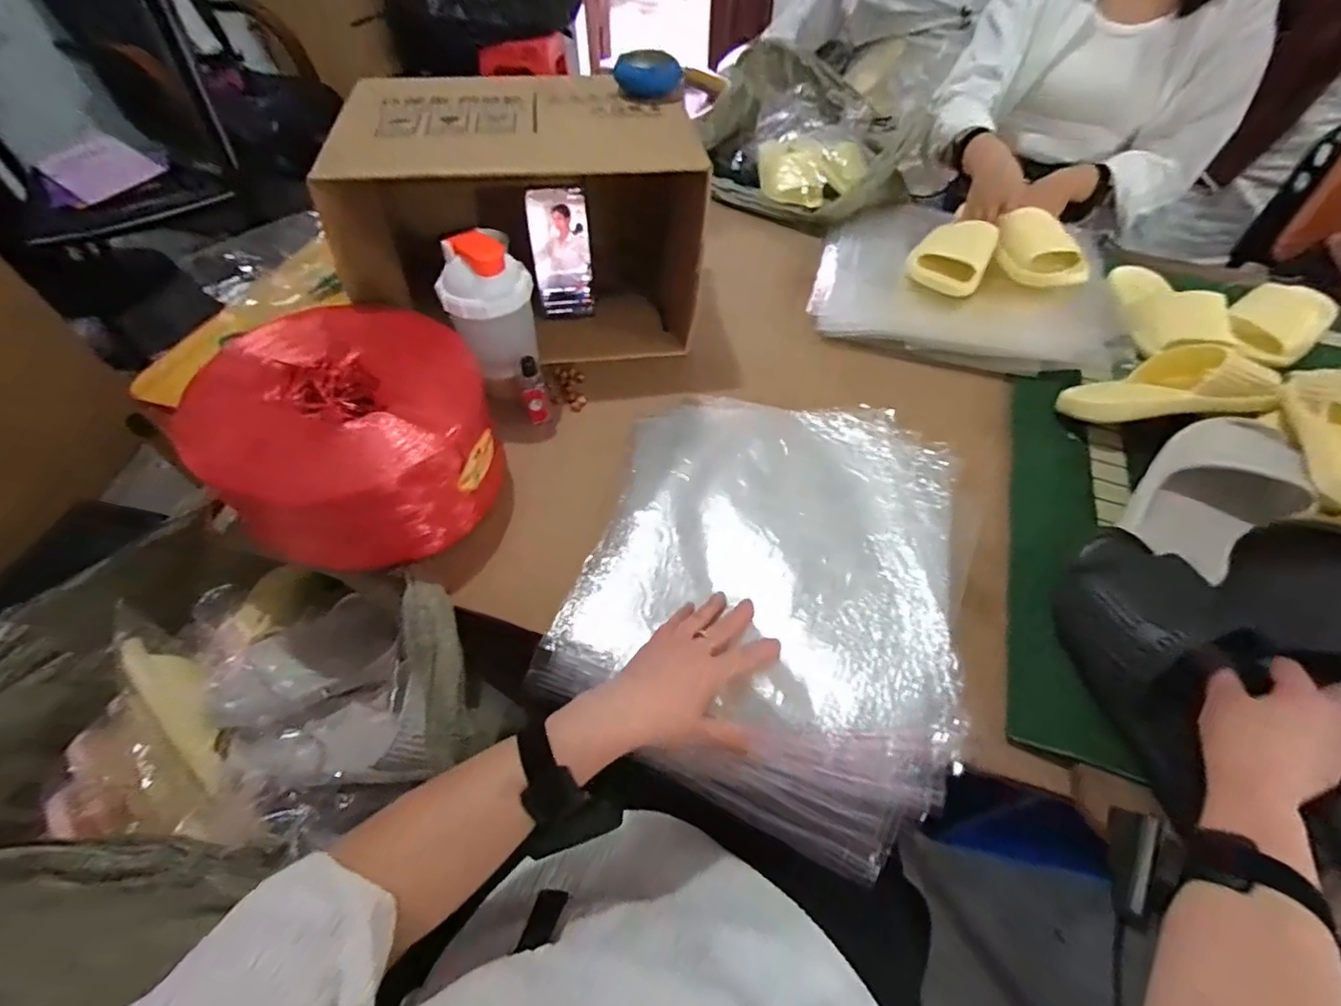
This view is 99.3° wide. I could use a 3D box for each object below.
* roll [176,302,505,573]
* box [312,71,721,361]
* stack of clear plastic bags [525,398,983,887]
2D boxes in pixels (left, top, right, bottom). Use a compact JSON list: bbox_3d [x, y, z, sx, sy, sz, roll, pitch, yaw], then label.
[{"bbox_3d":[-0.330,-0.069,0.591,0.268,0.128,0.247,0,52,0],"label":"roll"},{"bbox_3d":[-0.195,-0.381,0.779,0.415,0.261,0.314,-9,52,-7],"label":"box"},{"bbox_3d":[0.106,0.064,0.582,0.358,0.055,0.444,18,54,13],"label":"stack of clear plastic bags"}]

